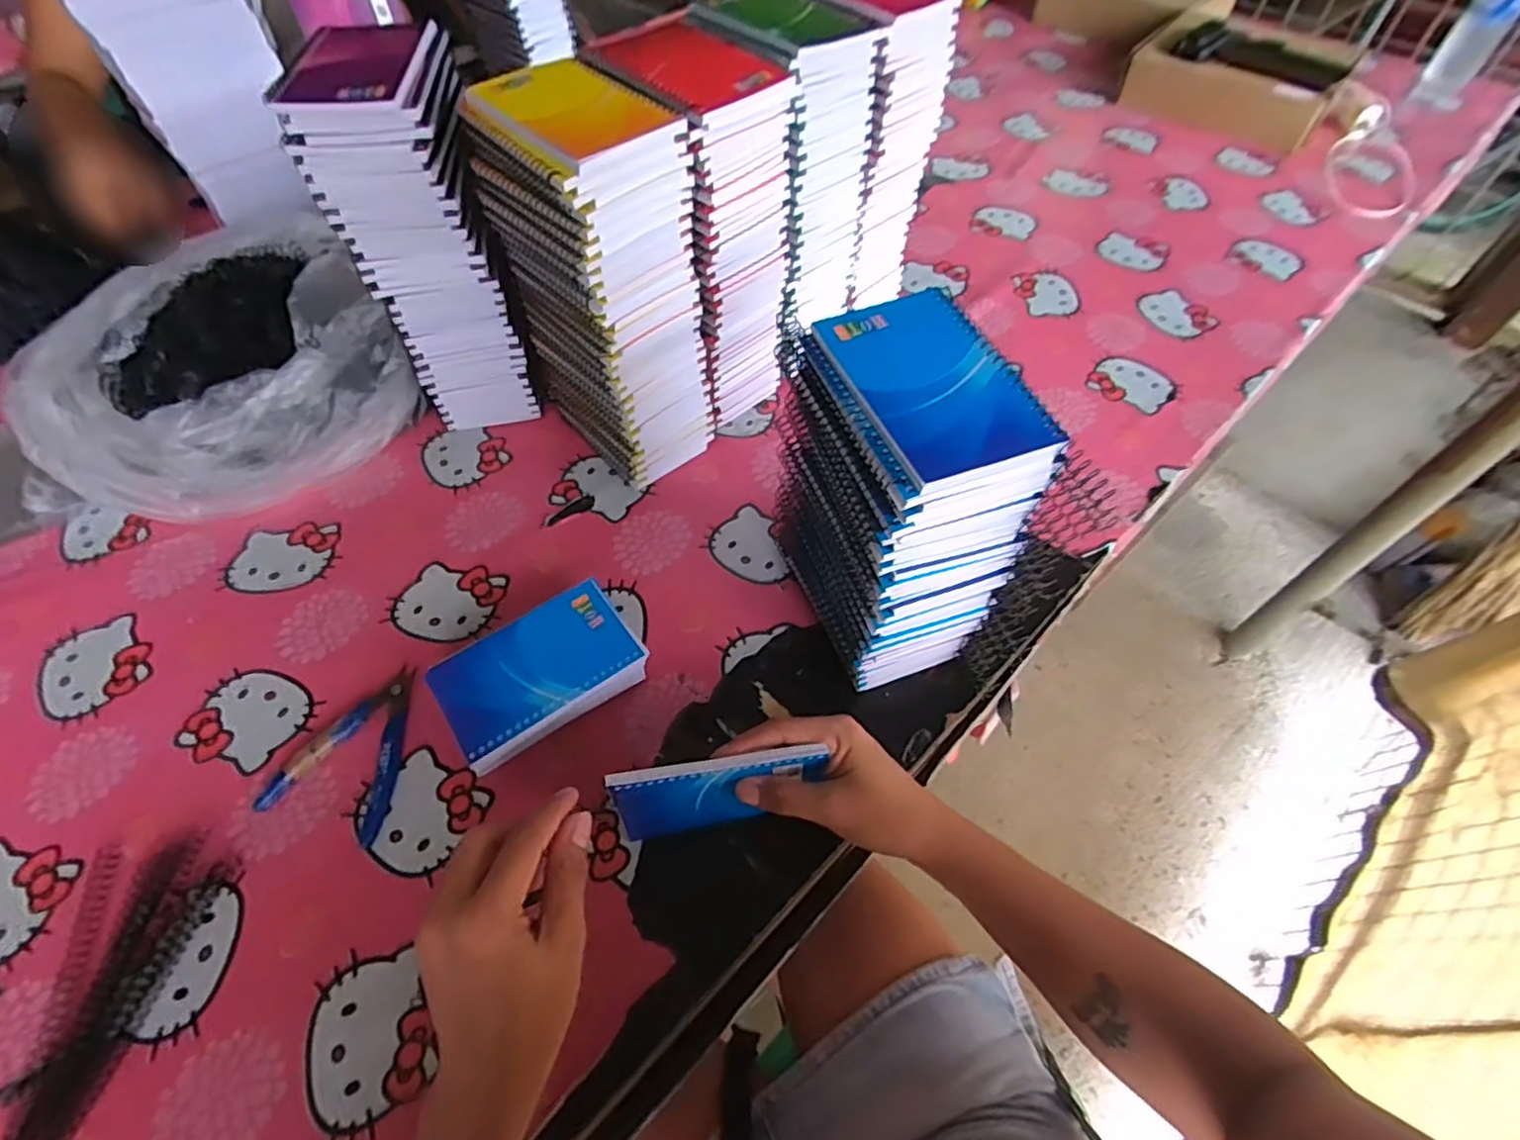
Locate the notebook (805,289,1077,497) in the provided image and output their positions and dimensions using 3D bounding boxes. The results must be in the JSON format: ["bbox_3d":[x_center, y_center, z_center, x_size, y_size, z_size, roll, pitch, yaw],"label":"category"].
[{"bbox_3d":[0.089,-0.098,0.353,0.080,0.011,0.128,-16,58,-11],"label":"notebook"}]

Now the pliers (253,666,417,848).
[{"bbox_3d":[-0.276,0.122,0.472,0.081,0.012,0.113,15,57,11],"label":"pliers"}]

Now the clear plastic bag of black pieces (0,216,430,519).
[{"bbox_3d":[-0.494,-0.170,0.616,0.318,0.109,0.257,-23,58,-14],"label":"clear plastic bag of black pieces"}]

